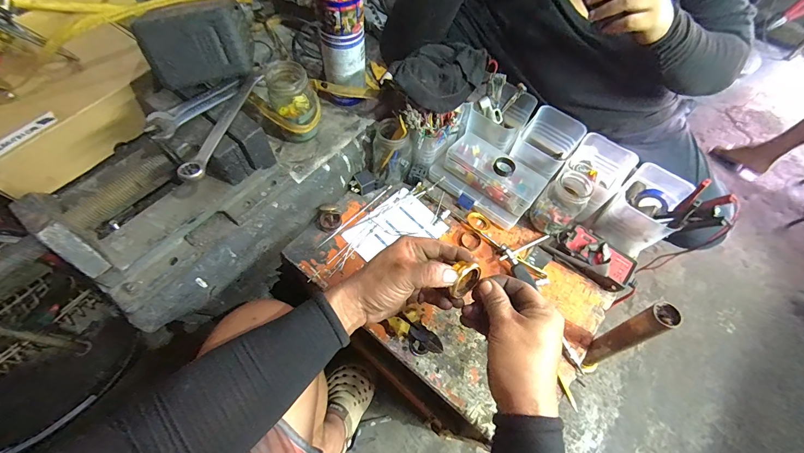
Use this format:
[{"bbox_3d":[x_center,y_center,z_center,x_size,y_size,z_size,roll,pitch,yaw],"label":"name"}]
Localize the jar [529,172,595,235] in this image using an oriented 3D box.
[{"bbox_3d":[0.251,-0.033,0.540,0.063,0.103,0.061,2,62,-3],"label":"jar"}]

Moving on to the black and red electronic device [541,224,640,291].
[{"bbox_3d":[0.299,0.041,0.537,0.124,0.035,0.070,36,66,14],"label":"black and red electronic device"}]

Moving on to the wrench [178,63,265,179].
[{"bbox_3d":[-0.219,-0.137,0.427,0.024,0.013,0.199,13,62,3],"label":"wrench"}]

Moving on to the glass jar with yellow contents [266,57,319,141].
[{"bbox_3d":[-0.158,-0.178,0.505,0.063,0.107,0.063,2,62,-3],"label":"glass jar with yellow contents"}]

